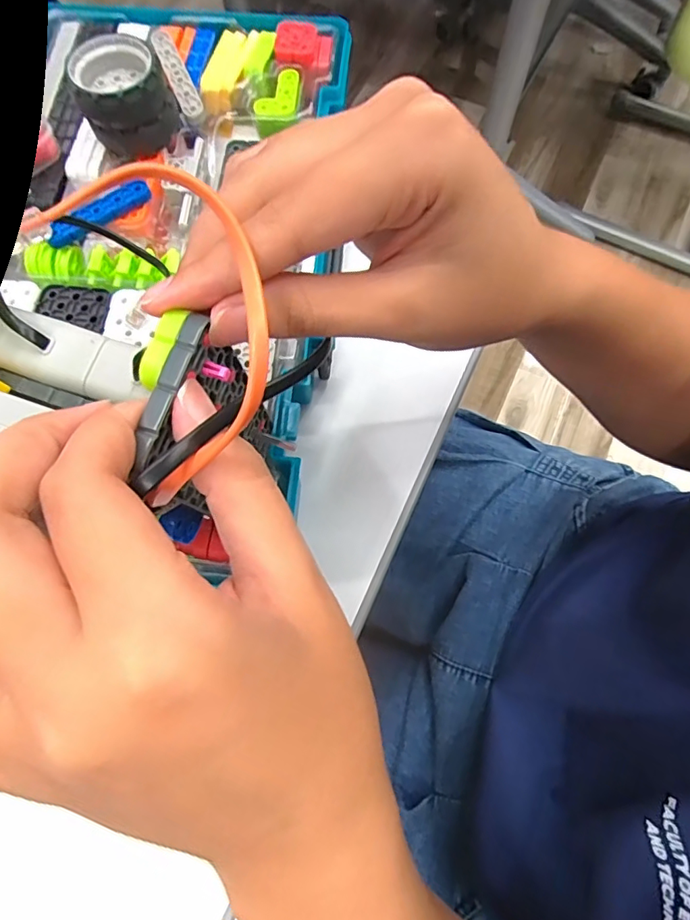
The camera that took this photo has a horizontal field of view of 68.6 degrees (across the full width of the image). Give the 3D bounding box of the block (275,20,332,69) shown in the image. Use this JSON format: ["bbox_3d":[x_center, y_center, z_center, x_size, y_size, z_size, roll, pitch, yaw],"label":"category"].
[{"bbox_3d":[-0.026,-0.259,0.314,0.034,0.011,0.024,3,71,3],"label":"block"}]

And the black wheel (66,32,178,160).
[{"bbox_3d":[-0.119,-0.197,0.276,0.045,0.038,0.045,-1,71,2],"label":"black wheel"}]

